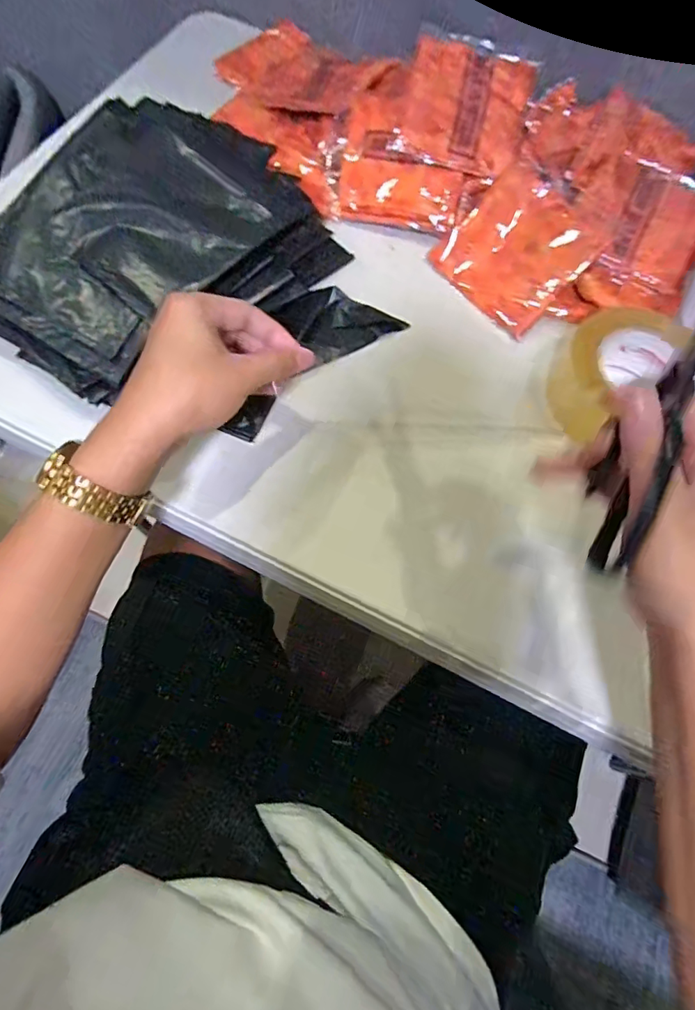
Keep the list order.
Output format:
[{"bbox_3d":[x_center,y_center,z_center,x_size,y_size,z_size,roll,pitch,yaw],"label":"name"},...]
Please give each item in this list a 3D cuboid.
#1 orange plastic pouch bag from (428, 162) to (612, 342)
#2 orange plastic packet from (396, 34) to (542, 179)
[{"bbox_3d":[0.167,-0.251,0.486,0.123,0.007,0.132,45,94,10],"label":"orange plastic pouch bag"},{"bbox_3d":[0.119,-0.398,0.489,0.123,0.015,0.131,17,86,-7],"label":"orange plastic packet"}]

